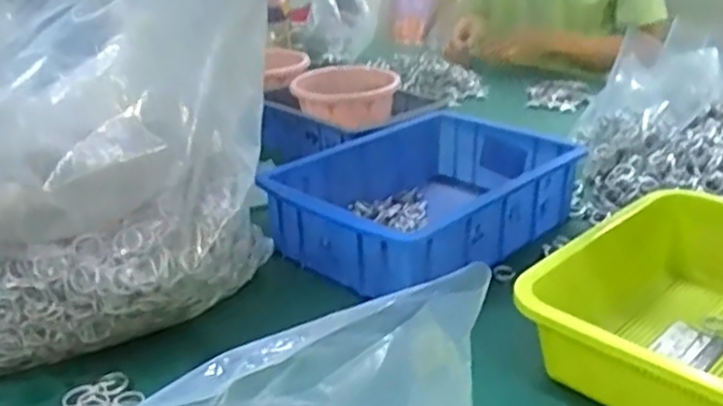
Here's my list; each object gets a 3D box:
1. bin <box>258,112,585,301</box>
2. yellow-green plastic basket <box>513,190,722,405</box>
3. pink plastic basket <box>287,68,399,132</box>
[{"bbox_3d":[0.068,-0.012,0.751,0.216,0.083,0.310,20,32,38],"label":"bin"},{"bbox_3d":[0.267,0.080,0.545,0.277,0.086,0.197,-23,32,-40],"label":"yellow-green plastic basket"},{"bbox_3d":[-0.022,-0.150,1.012,0.149,0.051,0.146,-1,24,-2],"label":"pink plastic basket"}]

